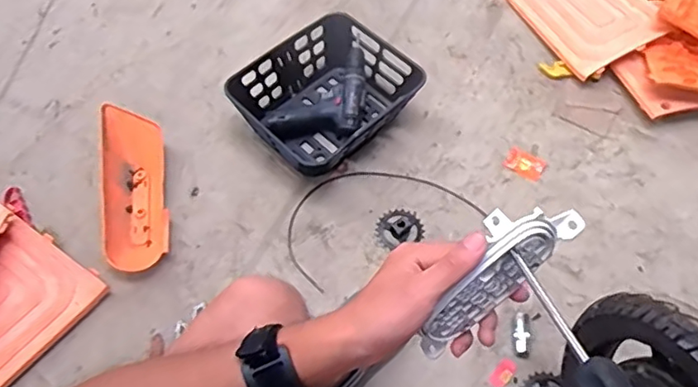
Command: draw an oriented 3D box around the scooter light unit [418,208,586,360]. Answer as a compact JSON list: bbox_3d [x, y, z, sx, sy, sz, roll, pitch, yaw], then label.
[{"bbox_3d":[0.098,0.058,0.411,0.146,0.037,0.045,-48,67,12],"label":"scooter light unit"}]

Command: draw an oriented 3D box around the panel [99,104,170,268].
[{"bbox_3d":[-0.398,-0.010,1.045,0.115,0.069,0.327,-9,61,-7],"label":"panel"}]

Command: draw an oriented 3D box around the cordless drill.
[{"bbox_3d":[-0.065,-0.205,1.150,0.192,0.081,0.208,2,60,-1],"label":"cordless drill"}]

